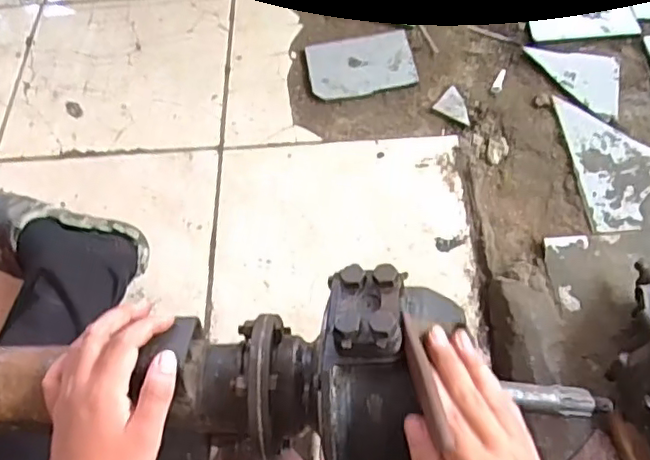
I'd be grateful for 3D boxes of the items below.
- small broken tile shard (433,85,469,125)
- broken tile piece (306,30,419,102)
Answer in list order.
[{"bbox_3d":[0.227,-0.214,1.043,0.066,0.009,0.053,34,68,21],"label":"small broken tile shard"},{"bbox_3d":[0.065,-0.299,1.101,0.185,0.014,0.135,-9,60,-1],"label":"broken tile piece"}]

